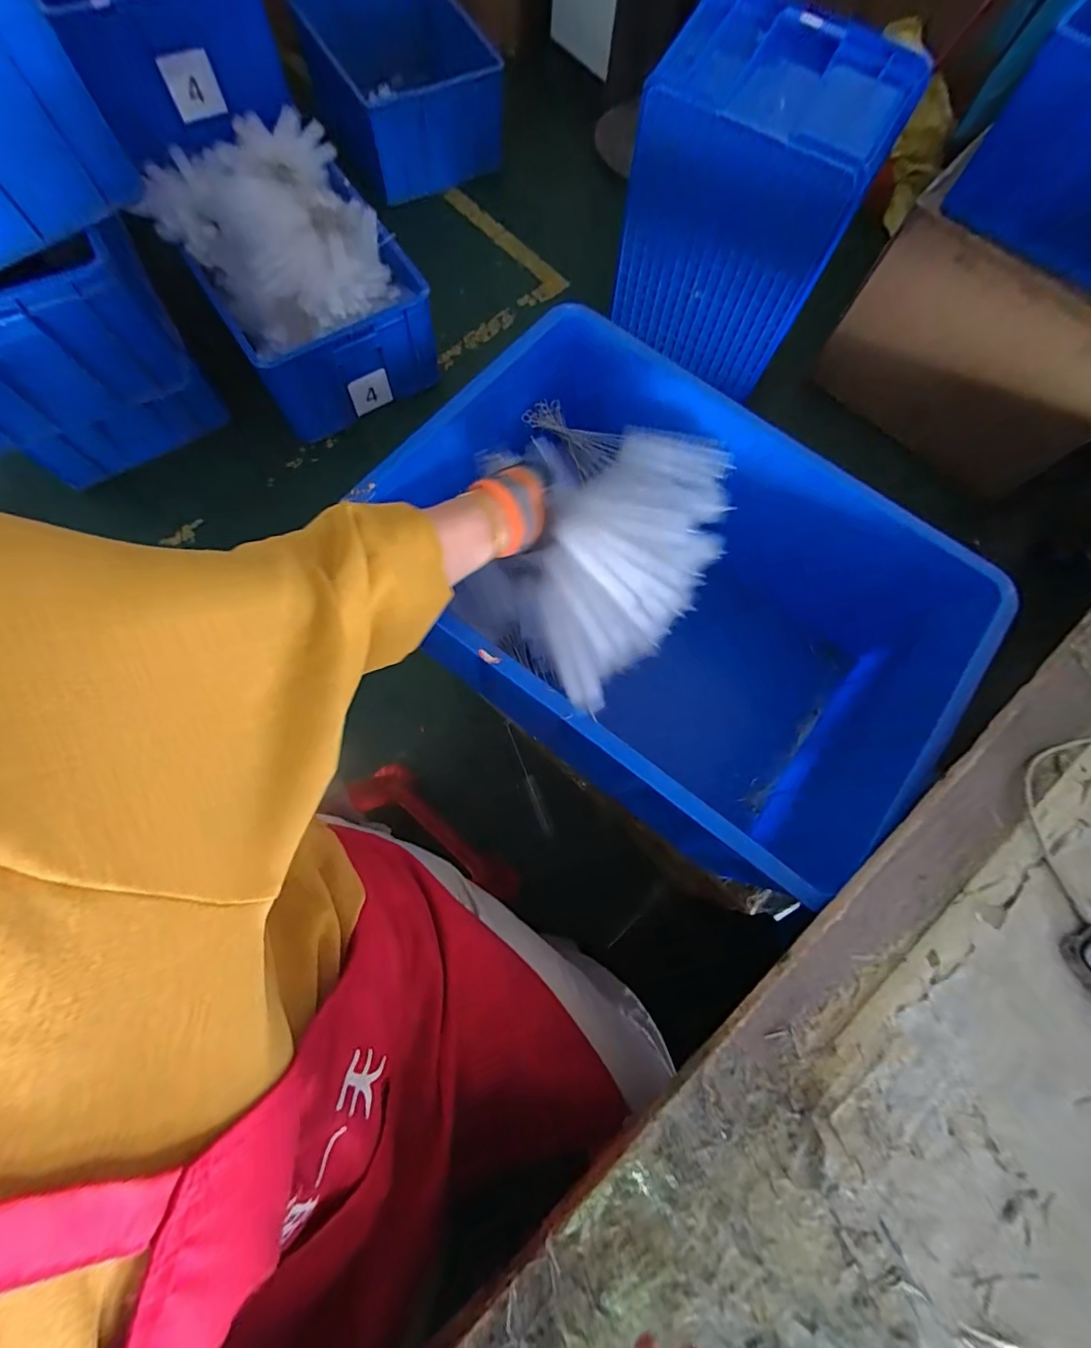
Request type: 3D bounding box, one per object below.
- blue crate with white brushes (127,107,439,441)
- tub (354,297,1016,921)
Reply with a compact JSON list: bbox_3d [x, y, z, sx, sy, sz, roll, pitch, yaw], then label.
[{"bbox_3d":[-0.567,-0.912,1.187,0.424,0.361,0.570,-35,78,-12],"label":"blue crate with white brushes"},{"bbox_3d":[0.134,-0.090,0.610,0.595,0.270,0.420,37,75,8],"label":"tub"}]

